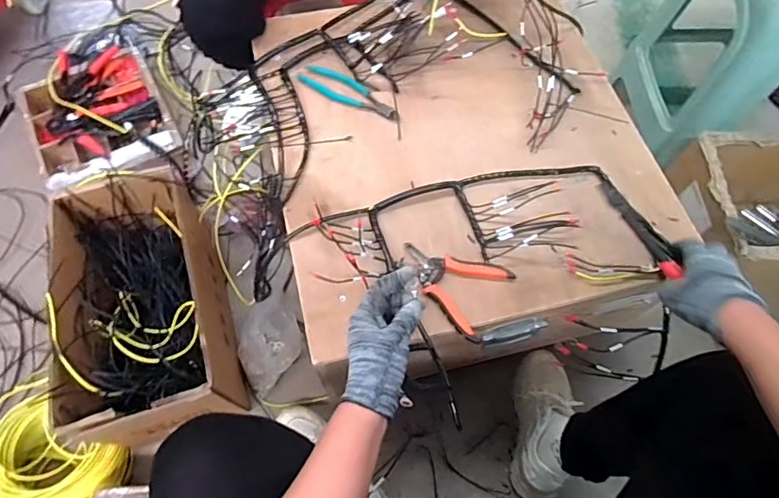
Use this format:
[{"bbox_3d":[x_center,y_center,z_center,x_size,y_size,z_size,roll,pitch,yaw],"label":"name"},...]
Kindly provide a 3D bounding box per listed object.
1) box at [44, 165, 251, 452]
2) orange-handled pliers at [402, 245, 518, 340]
[{"bbox_3d":[-0.401,0.098,0.845,0.217,0.196,0.405,-14,66,-8],"label":"box"},{"bbox_3d":[0.084,0.060,0.694,0.150,0.015,0.111,17,66,6],"label":"orange-handled pliers"}]

